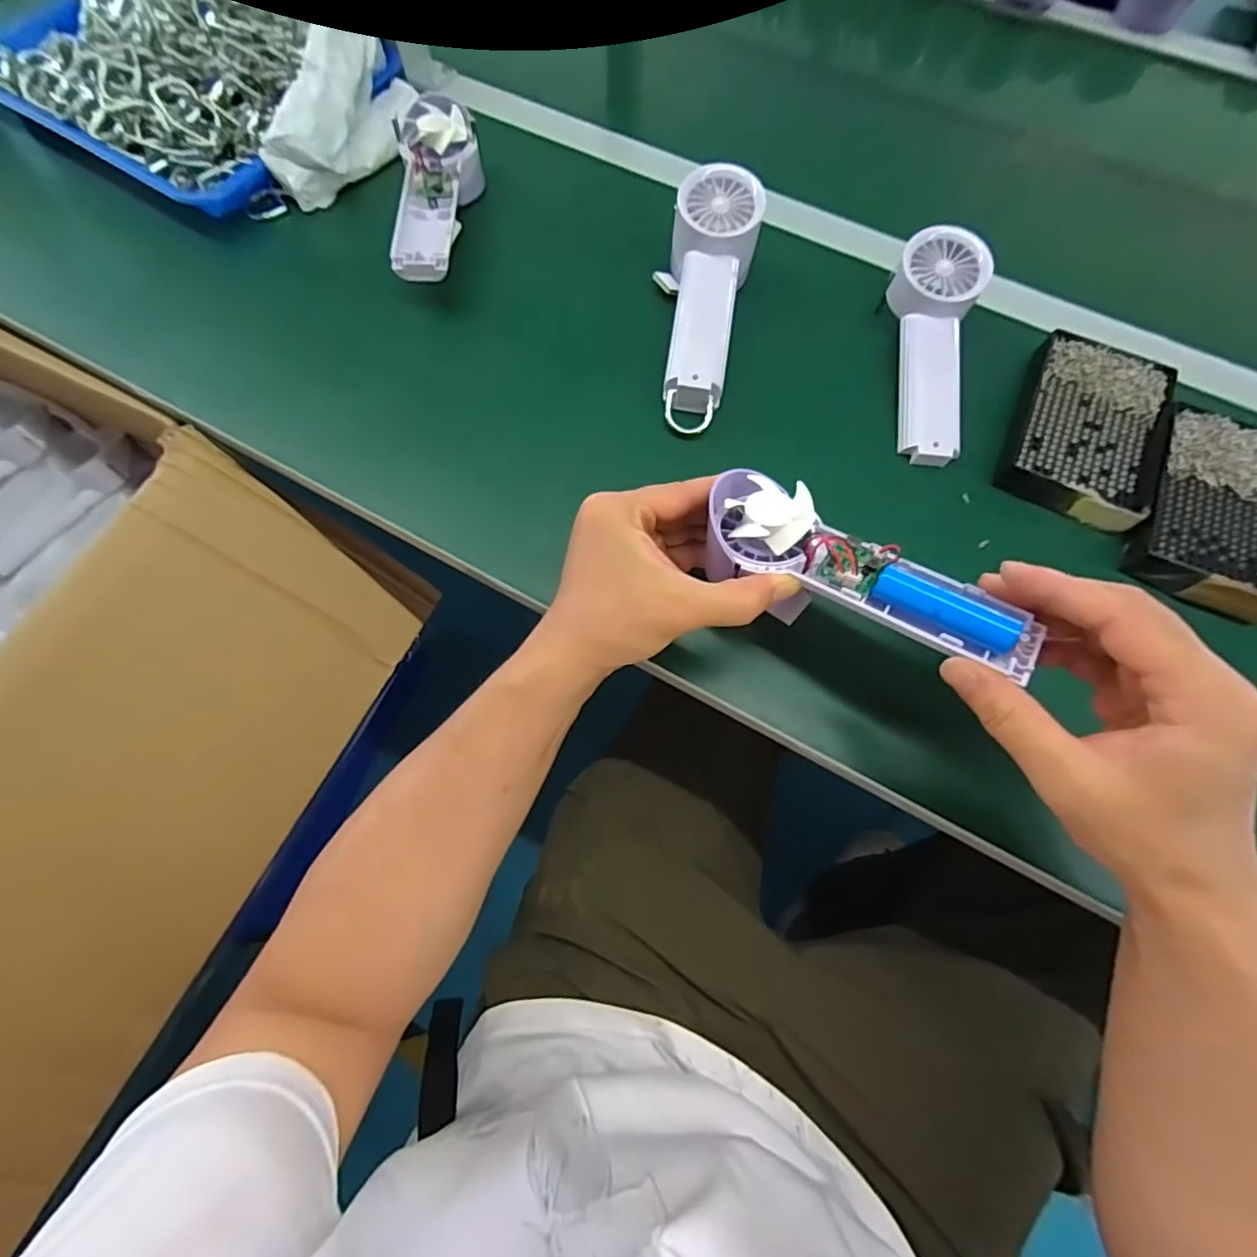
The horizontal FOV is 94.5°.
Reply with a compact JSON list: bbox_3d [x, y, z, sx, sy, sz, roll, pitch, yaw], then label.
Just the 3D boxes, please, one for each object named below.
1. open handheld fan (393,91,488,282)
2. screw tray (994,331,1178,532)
[{"bbox_3d":[-0.149,-0.338,0.463,0.062,0.049,0.172,-5,69,-2],"label":"open handheld fan"},{"bbox_3d":[0.323,-0.142,0.409,0.091,0.018,0.138,26,71,9],"label":"screw tray"}]

